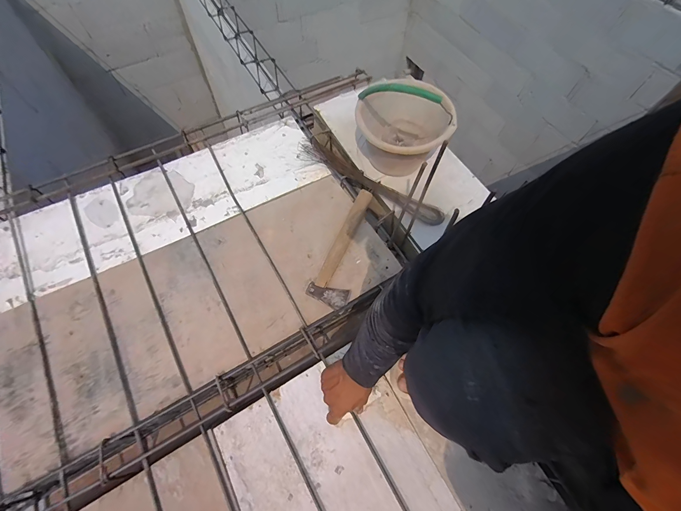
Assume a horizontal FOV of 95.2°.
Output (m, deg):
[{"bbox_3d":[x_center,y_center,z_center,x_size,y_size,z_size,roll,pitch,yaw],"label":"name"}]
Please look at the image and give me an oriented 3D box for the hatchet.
[{"bbox_3d":[0.026,-0.021,0.767,0.094,0.024,0.313,31,67,-9],"label":"hatchet"}]

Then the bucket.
[{"bbox_3d":[0.166,-0.351,0.831,0.244,0.265,0.244,1,63,-2],"label":"bucket"}]

